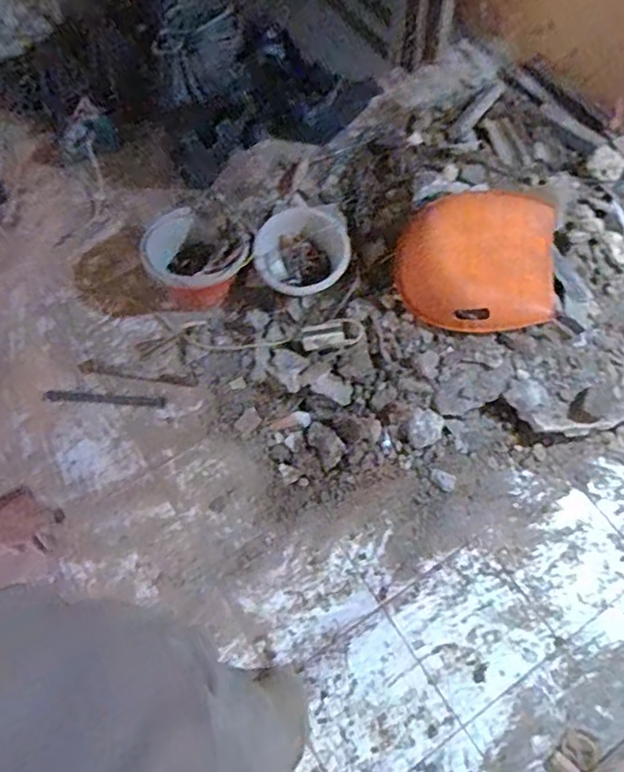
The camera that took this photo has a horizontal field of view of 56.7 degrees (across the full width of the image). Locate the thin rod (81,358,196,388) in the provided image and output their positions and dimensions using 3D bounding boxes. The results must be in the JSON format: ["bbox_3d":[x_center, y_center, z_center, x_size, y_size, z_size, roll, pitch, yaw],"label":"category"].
[{"bbox_3d":[-0.485,-0.038,1.626,0.326,0.015,0.044,6,67,1],"label":"thin rod"}]

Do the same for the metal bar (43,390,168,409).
[{"bbox_3d":[-0.568,0.036,1.595,0.327,0.013,0.031,3,67,-1],"label":"metal bar"}]

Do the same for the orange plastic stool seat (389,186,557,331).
[{"bbox_3d":[0.439,-0.358,1.563,0.396,0.141,0.450,11,65,4],"label":"orange plastic stool seat"}]

